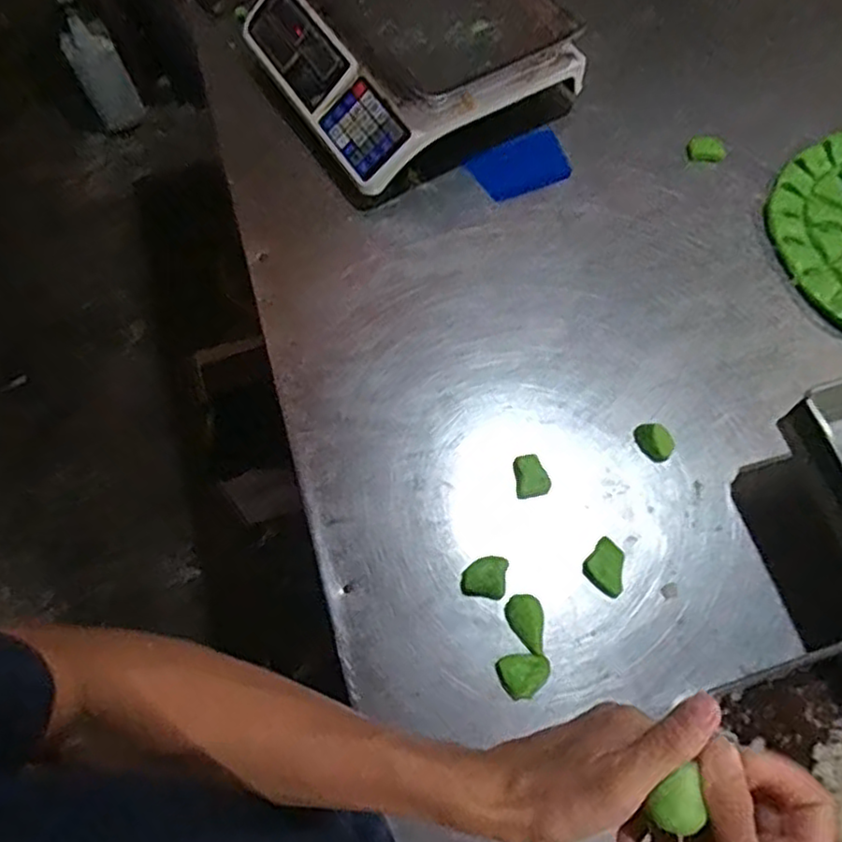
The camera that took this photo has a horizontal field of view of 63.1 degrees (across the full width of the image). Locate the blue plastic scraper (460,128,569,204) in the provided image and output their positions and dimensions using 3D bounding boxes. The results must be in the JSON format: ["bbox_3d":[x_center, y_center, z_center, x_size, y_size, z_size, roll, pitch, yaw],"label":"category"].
[{"bbox_3d":[0.125,-0.323,0.872,0.122,0.004,0.077,-23,75,-7],"label":"blue plastic scraper"}]

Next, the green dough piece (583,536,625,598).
[{"bbox_3d":[0.184,0.143,0.672,0.042,0.012,0.046,36,73,16],"label":"green dough piece"}]

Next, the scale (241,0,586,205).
[{"bbox_3d":[-0.017,-0.481,0.885,0.318,0.151,0.331,-29,71,-14],"label":"scale"}]

